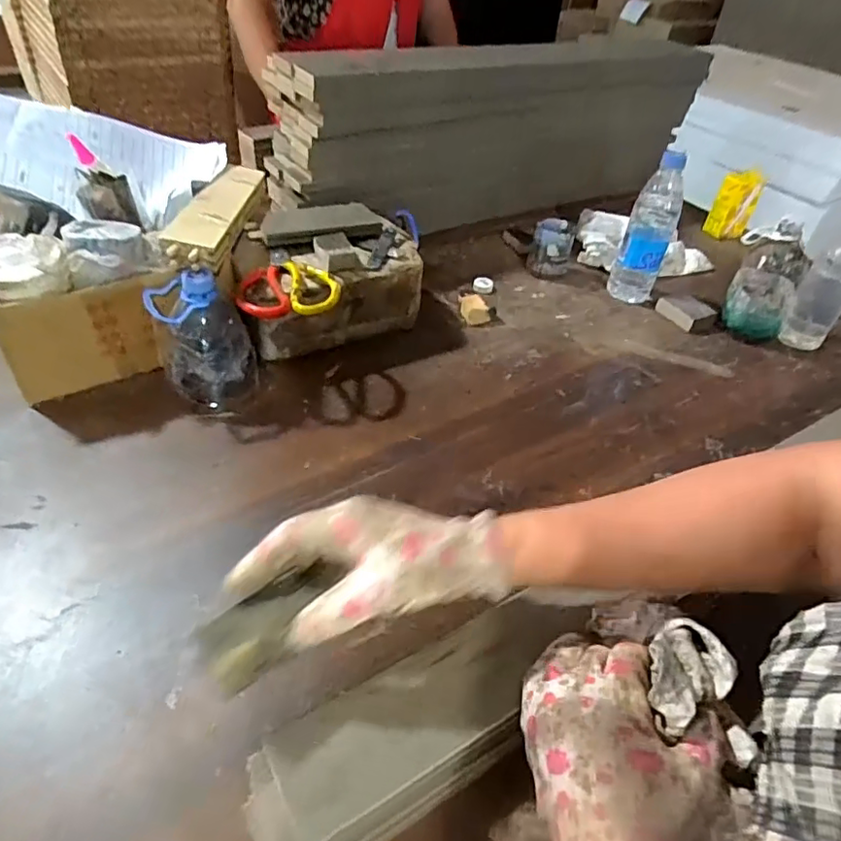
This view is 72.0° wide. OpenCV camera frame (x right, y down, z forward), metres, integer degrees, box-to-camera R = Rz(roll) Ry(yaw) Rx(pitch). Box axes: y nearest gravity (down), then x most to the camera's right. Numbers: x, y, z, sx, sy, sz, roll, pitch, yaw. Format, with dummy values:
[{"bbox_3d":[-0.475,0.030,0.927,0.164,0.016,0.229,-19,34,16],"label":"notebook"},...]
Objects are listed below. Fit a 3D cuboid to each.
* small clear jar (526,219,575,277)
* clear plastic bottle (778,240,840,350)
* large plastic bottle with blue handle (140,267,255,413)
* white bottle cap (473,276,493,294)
[{"bbox_3d":[0.207,-0.270,0.912,0.067,0.075,0.057,15,44,9],"label":"small clear jar"},{"bbox_3d":[0.562,-0.195,0.781,0.063,0.206,0.058,35,50,26],"label":"clear plastic bottle"},{"bbox_3d":[-0.233,-0.084,0.624,0.101,0.136,0.074,-9,46,-16],"label":"large plastic bottle with blue handle"},{"bbox_3d":[0.096,-0.207,0.879,0.030,0.018,0.030,4,43,-3],"label":"white bottle cap"}]

